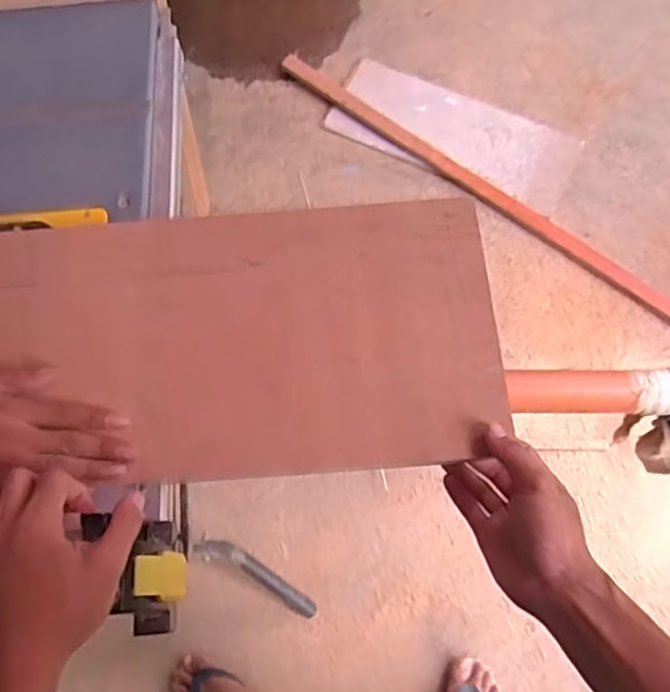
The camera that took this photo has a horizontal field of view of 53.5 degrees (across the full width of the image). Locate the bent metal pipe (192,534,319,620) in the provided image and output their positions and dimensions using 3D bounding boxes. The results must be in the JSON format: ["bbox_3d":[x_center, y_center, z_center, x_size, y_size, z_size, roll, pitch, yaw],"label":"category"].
[{"bbox_3d":[-0.137,0.425,1.216,0.290,0.030,0.047,44,65,-30],"label":"bent metal pipe"}]

